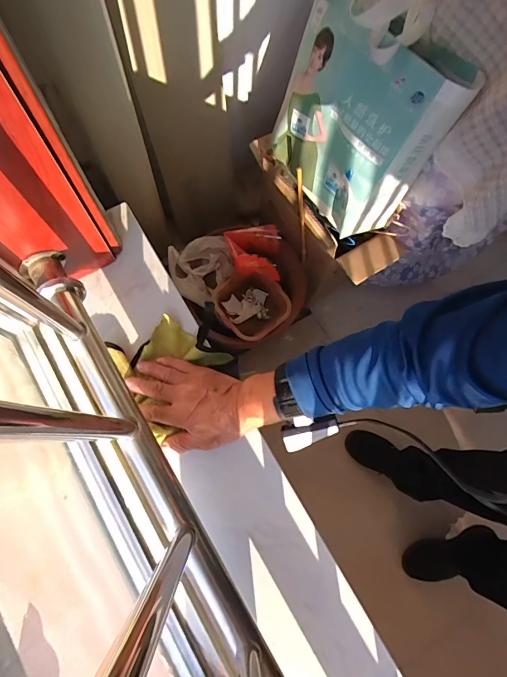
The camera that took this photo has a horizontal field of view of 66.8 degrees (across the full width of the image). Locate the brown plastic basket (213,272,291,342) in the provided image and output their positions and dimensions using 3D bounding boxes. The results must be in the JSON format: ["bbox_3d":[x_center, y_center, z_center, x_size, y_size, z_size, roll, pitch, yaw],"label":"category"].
[{"bbox_3d":[-0.008,-0.092,1.059,0.188,0.075,0.184,1,68,-2],"label":"brown plastic basket"}]

